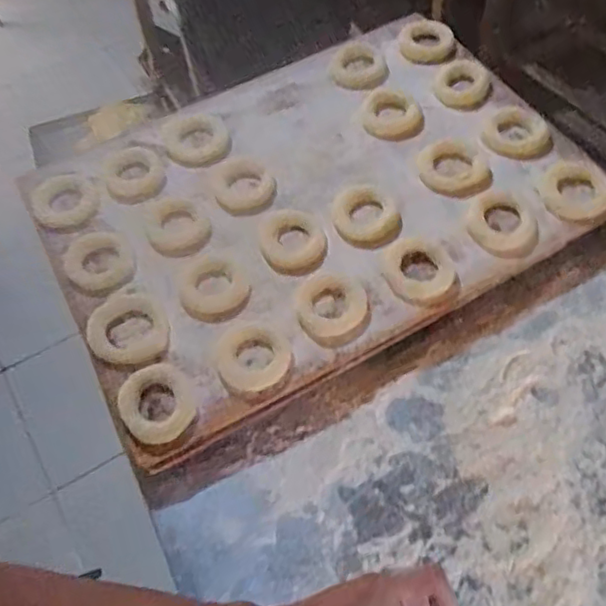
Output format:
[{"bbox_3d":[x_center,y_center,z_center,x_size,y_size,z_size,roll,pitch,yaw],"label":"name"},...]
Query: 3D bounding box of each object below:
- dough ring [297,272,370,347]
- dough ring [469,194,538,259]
[{"bbox_3d":[0.030,0.005,0.643,0.069,0.012,0.079,-16,57,-7],"label":"dough ring"},{"bbox_3d":[0.219,-0.087,0.691,0.074,0.015,0.082,18,60,15],"label":"dough ring"}]

